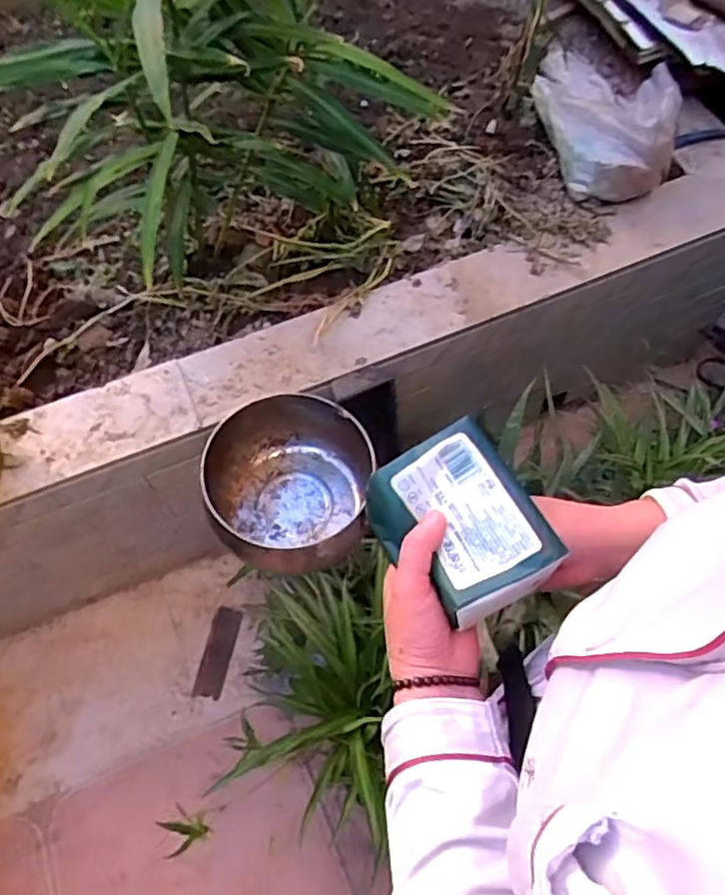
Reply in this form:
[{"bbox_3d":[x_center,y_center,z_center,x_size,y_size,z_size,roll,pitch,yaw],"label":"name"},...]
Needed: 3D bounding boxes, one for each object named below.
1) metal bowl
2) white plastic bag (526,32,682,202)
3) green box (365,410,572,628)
[{"bbox_3d":[-0.066,0.040,0.573,0.137,0.082,0.145,-1,62,2],"label":"metal bowl"},{"bbox_3d":[0.456,-0.619,1.237,0.267,0.119,0.278,11,63,9],"label":"white plastic bag"},{"bbox_3d":[0.063,0.054,0.451,0.104,0.055,0.114,-33,68,2],"label":"green box"}]

